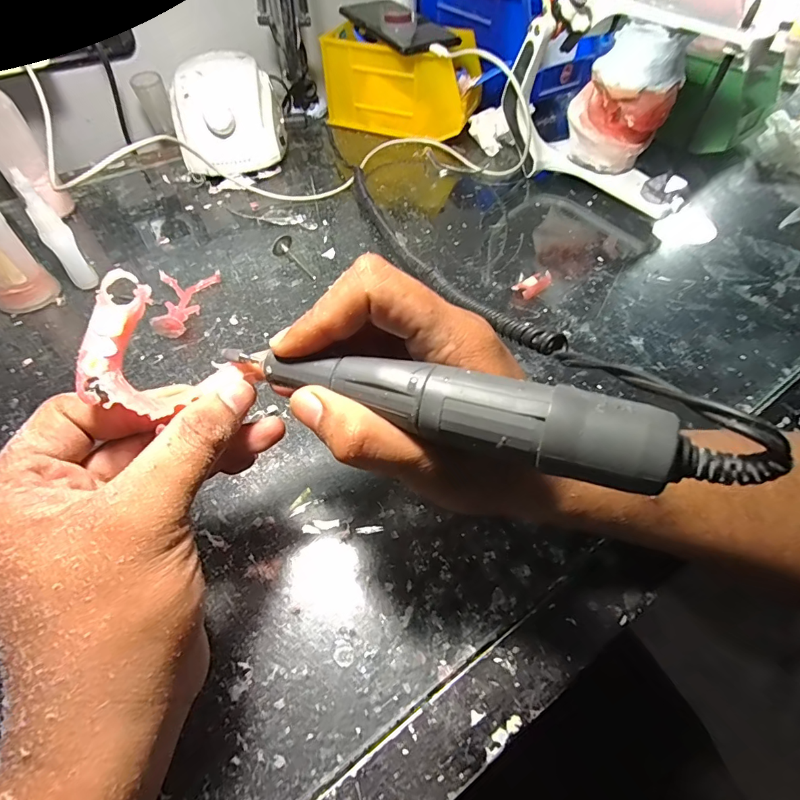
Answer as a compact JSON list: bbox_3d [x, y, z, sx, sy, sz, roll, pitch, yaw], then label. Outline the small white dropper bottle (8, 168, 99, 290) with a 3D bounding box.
[{"bbox_3d":[-0.256,-0.123,0.327,0.018,0.085,0.020,-32,61,-23],"label":"small white dropper bottle"}]

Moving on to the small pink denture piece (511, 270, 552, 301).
[{"bbox_3d":[0.110,-0.094,0.360,0.039,0.012,0.015,-32,60,-23],"label":"small pink denture piece"}]

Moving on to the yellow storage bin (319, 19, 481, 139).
[{"bbox_3d":[0.002,-0.369,0.513,0.169,0.088,0.087,16,55,10],"label":"yellow storage bin"}]

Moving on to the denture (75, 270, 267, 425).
[{"bbox_3d":[-0.092,-0.012,0.170,0.066,0.013,0.047,36,51,-24],"label":"denture"}]

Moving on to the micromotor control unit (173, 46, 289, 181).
[{"bbox_3d":[-0.178,-0.298,0.461,0.103,0.080,0.114,-10,54,-9],"label":"micromotor control unit"}]

